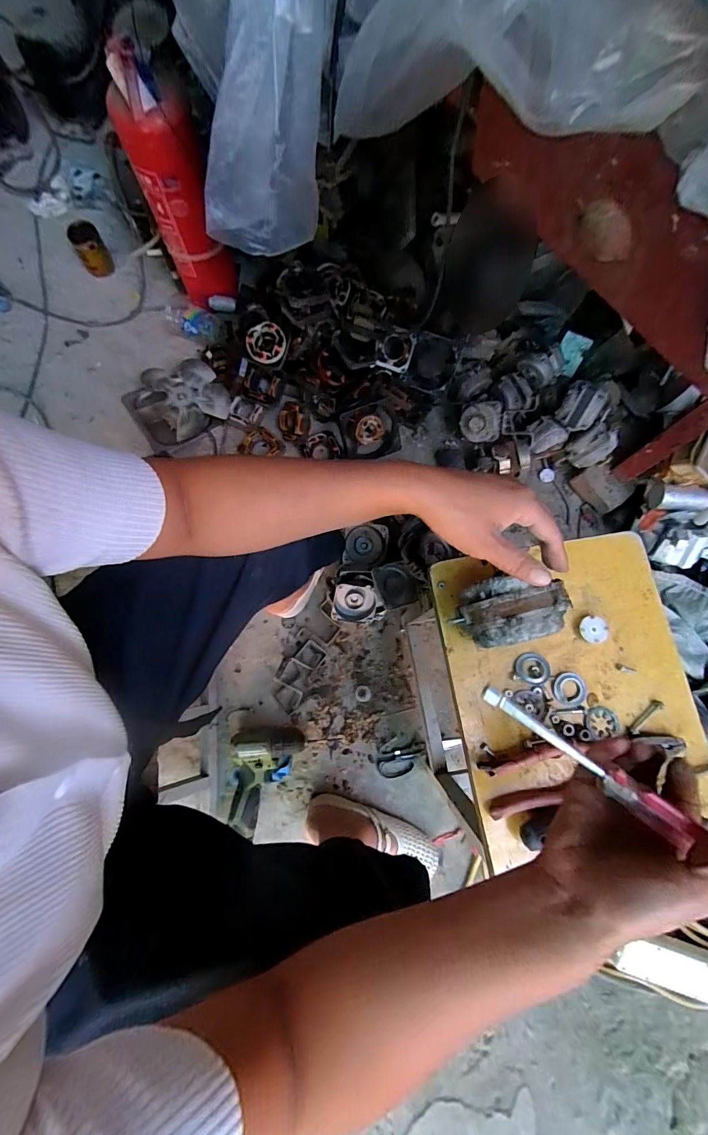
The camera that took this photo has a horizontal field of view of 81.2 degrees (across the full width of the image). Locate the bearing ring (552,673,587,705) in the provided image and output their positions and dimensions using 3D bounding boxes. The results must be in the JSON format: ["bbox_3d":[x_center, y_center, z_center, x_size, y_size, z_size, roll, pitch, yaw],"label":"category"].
[{"bbox_3d":[0.219,0.123,0.418,0.035,0.004,0.031,-5,78,-4],"label":"bearing ring"}]

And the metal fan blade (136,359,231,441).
[{"bbox_3d":[-0.366,-0.362,0.884,0.172,0.038,0.179,1,77,-3],"label":"metal fan blade"}]

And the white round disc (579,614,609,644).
[{"bbox_3d":[0.249,0.064,0.429,0.029,0.008,0.029,0,78,-1],"label":"white round disc"}]

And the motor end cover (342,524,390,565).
[{"bbox_3d":[0.023,-0.044,0.811,0.085,0.031,0.072,-2,78,-3],"label":"motor end cover"}]

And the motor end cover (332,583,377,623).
[{"bbox_3d":[0.002,0.070,0.795,0.081,0.018,0.080,6,112,-10],"label":"motor end cover"}]

